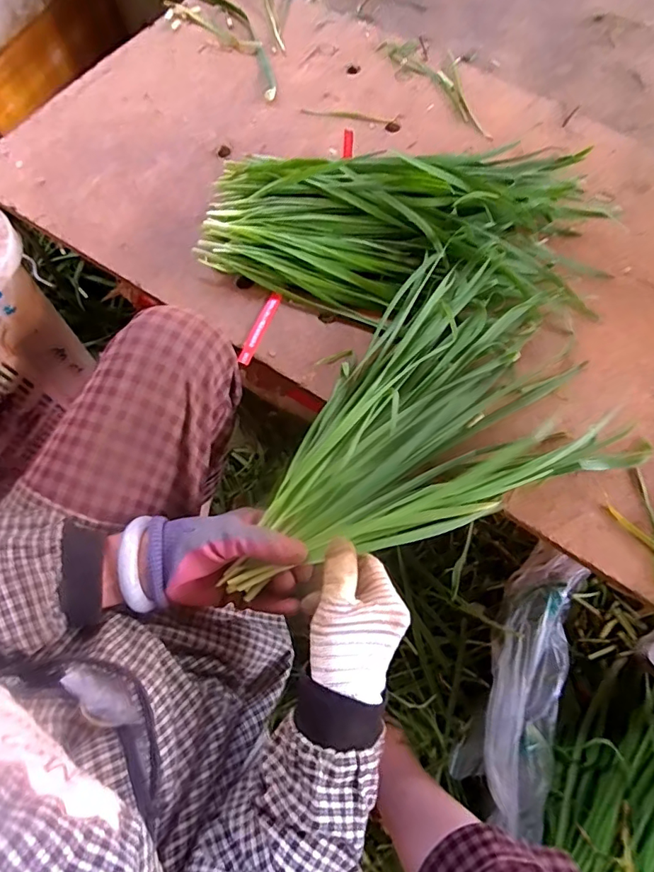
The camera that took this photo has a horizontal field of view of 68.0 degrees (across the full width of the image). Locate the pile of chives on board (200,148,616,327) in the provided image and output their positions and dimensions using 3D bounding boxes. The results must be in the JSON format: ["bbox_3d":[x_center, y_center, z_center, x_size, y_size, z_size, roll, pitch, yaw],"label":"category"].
[{"bbox_3d":[0.080,-0.210,0.503,0.398,0.070,0.177,-5,72,-3],"label":"pile of chives on board"}]

